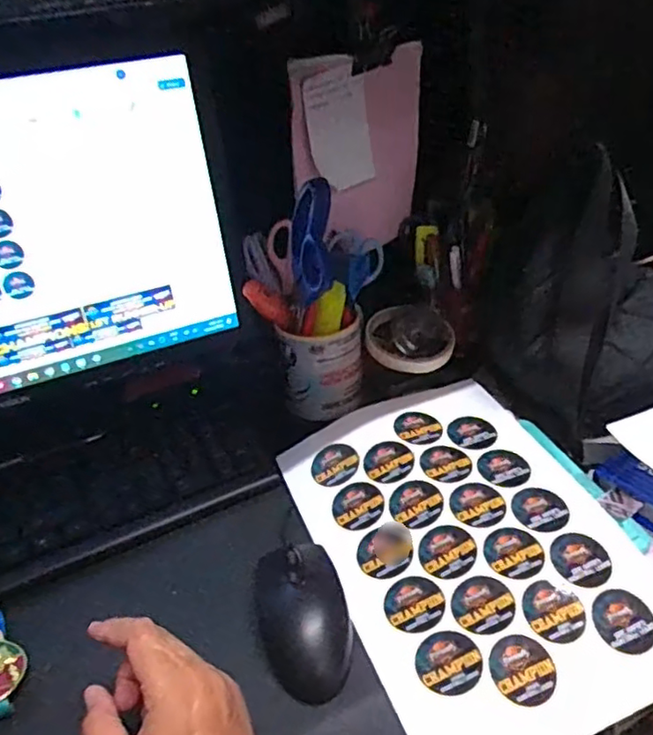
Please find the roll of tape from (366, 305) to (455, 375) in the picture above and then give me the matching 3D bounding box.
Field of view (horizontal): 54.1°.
[{"bbox_3d":[0.080,-0.027,0.612,0.080,0.017,0.072,-9,56,-3],"label":"roll of tape"}]

